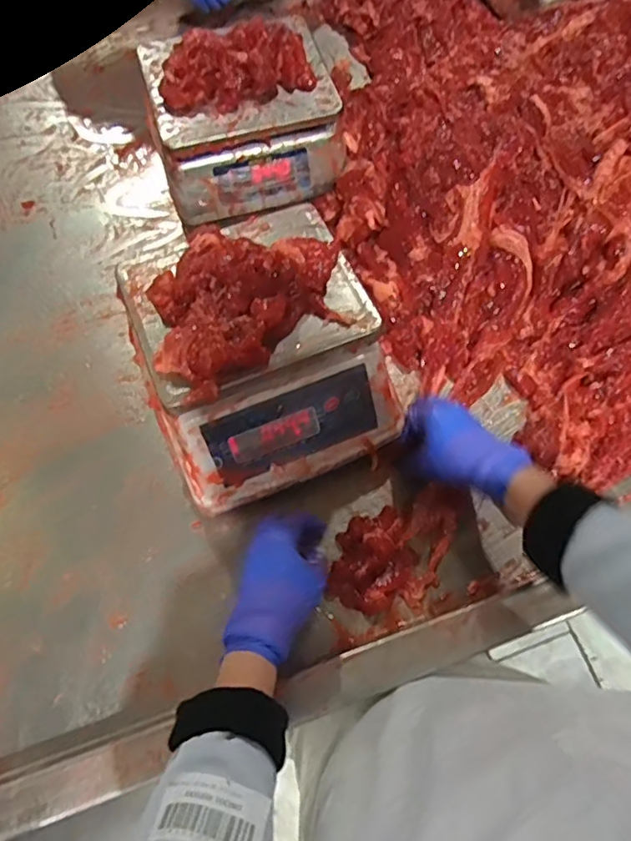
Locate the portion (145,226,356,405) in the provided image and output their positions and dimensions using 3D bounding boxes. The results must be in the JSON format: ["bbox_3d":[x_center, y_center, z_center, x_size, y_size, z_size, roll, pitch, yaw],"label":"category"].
[{"bbox_3d":[-0.064,-0.116,0.502,0.171,0.038,0.151,-21,69,-7],"label":"portion"}]

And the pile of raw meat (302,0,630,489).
[{"bbox_3d":[0.399,-0.352,0.710,0.753,0.109,0.859,-20,69,-6],"label":"pile of raw meat"}]

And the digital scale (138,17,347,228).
[{"bbox_3d":[-0.091,-0.392,0.736,0.227,0.104,0.209,-13,69,-4],"label":"digital scale"}]

